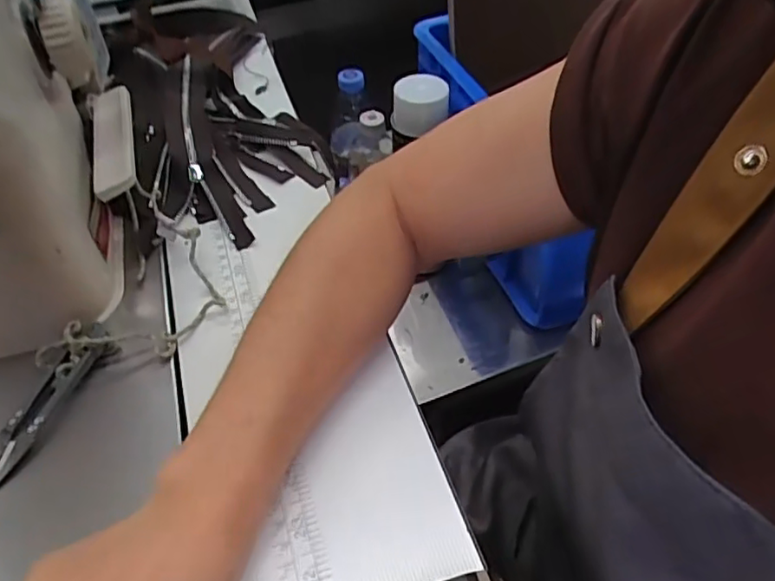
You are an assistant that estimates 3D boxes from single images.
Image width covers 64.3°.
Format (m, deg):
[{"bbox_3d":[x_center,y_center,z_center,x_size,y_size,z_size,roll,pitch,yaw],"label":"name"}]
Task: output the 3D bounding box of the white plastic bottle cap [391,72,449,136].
[{"bbox_3d":[0.036,-0.202,0.676,0.061,0.048,0.055,1,46,3],"label":"white plastic bottle cap"}]

